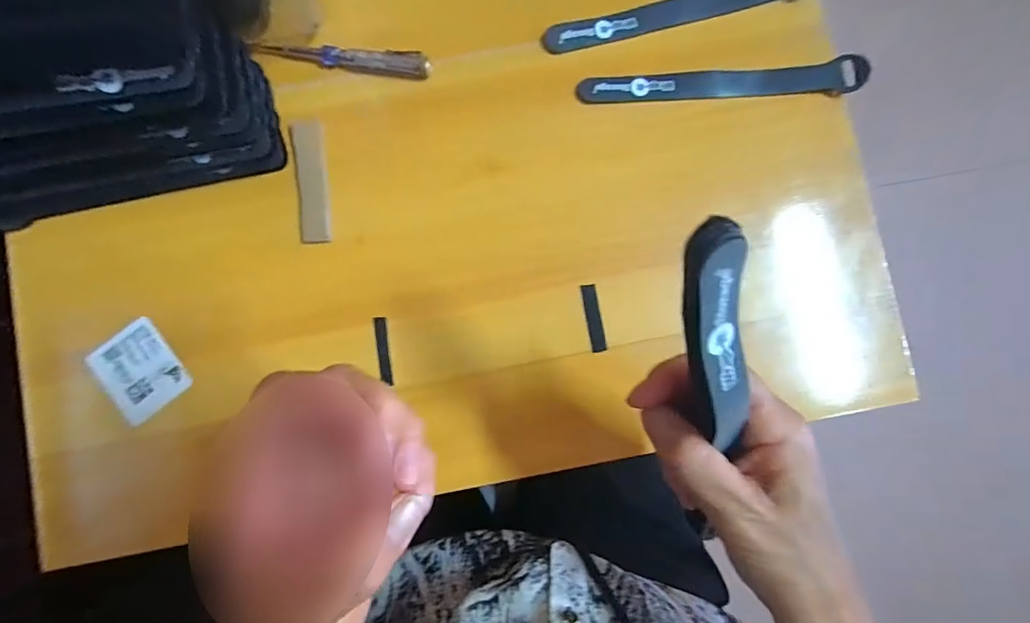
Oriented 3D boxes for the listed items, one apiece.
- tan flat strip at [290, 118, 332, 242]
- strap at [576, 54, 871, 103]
[{"bbox_3d":[-0.142,-0.091,0.338,0.022,0.004,0.085,-7,88,0],"label":"tan flat strip"},{"bbox_3d":[0.147,-0.163,0.344,0.199,0.010,0.026,-5,78,0],"label":"strap"}]

